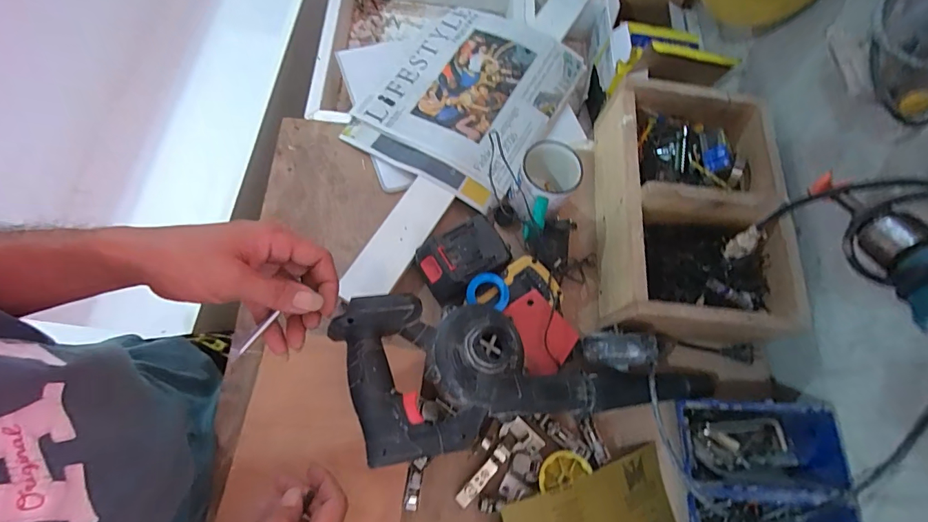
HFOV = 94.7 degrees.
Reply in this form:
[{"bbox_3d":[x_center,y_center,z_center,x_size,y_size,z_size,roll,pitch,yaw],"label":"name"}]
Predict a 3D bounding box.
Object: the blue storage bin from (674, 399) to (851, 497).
[{"bbox_3d":[0.356,0.225,0.523,0.175,0.076,0.104,4,71,-6],"label":"blue storage bin"}]

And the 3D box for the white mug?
[{"bbox_3d":[0.114,-0.107,0.604,0.084,0.088,0.104,32,71,4],"label":"white mug"}]

